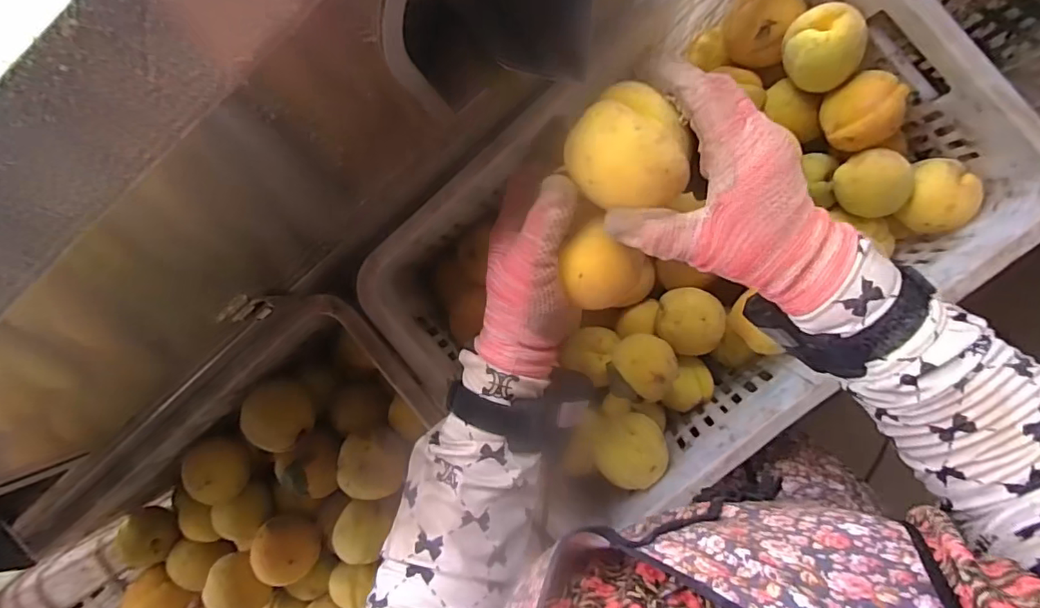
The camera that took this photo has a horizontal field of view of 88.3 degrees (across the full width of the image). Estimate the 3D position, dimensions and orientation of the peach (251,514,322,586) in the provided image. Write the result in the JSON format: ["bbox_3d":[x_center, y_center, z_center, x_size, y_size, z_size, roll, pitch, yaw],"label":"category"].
[{"bbox_3d":[-0.259,0.272,0.599,0.069,0.057,0.066,0,93,6],"label":"peach"}]

